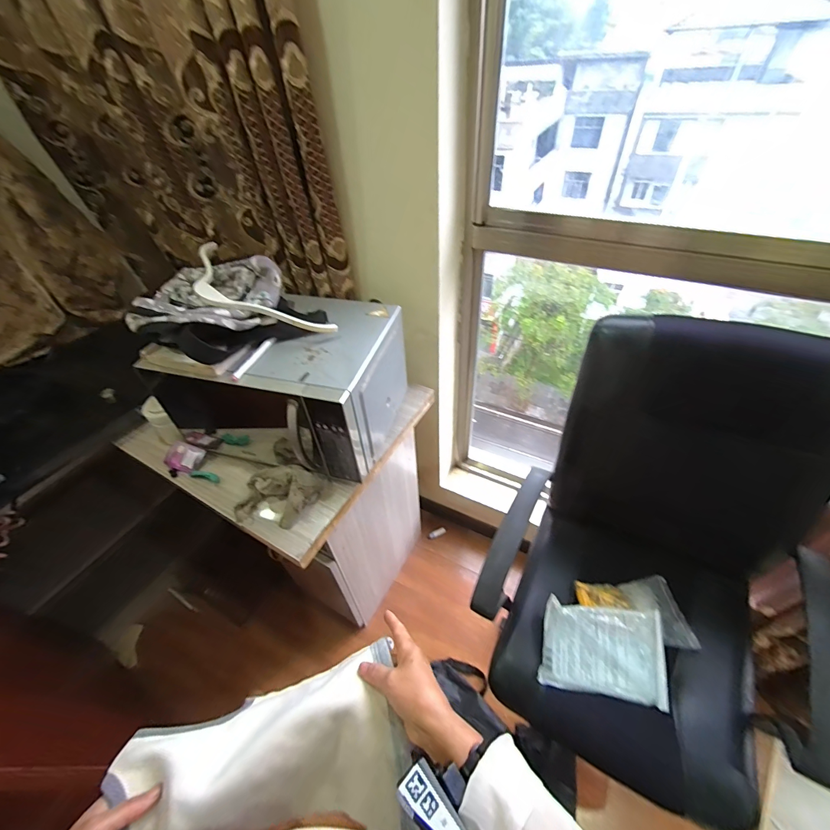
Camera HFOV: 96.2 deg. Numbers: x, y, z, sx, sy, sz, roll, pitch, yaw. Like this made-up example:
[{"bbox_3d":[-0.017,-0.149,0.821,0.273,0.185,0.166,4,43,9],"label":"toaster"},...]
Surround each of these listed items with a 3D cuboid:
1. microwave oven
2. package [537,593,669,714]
[{"bbox_3d":[-0.266,-0.089,0.859,0.428,0.254,0.369,12,48,16],"label":"microwave oven"},{"bbox_3d":[0.400,0.507,0.802,0.239,0.019,0.168,2,74,14],"label":"package"}]

